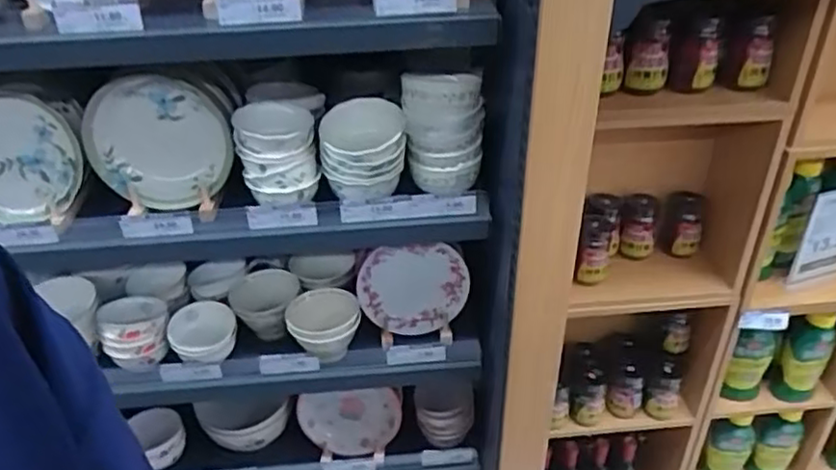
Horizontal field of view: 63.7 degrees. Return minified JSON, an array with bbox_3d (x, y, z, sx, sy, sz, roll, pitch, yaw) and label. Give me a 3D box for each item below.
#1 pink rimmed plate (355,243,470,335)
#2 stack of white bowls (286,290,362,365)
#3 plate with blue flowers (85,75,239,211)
[{"bbox_3d":[-0.008,0.098,1.250,0.200,0.166,0.042,-9,18,2],"label":"pink rimmed plate"},{"bbox_3d":[-0.166,0.160,1.220,0.120,0.076,0.116,2,35,6],"label":"stack of white bowls"},{"bbox_3d":[-0.398,-0.146,1.042,0.209,0.206,0.026,28,19,-12],"label":"plate with blue flowers"}]

